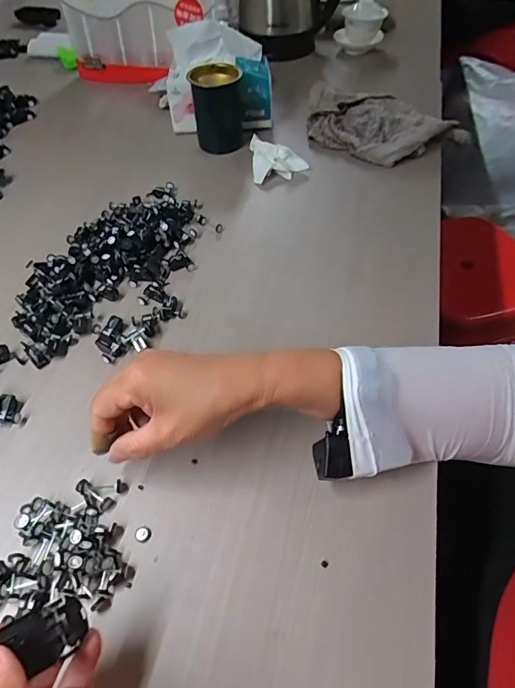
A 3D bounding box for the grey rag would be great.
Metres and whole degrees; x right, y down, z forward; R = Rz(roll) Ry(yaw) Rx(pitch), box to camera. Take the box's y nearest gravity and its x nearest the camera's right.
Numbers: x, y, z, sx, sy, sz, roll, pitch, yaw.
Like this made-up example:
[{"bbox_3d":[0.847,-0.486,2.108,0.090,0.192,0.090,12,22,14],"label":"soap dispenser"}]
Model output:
[{"bbox_3d":[0.192,-0.324,0.646,0.248,0.048,0.126,16,54,11],"label":"grey rag"}]

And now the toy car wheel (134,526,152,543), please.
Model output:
[{"bbox_3d":[-0.087,0.143,0.325,0.013,0.004,0.011,13,54,9],"label":"toy car wheel"}]

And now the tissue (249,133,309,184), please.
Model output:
[{"bbox_3d":[0.032,-0.270,0.631,0.080,0.036,0.080,-4,53,-4],"label":"tissue"}]

